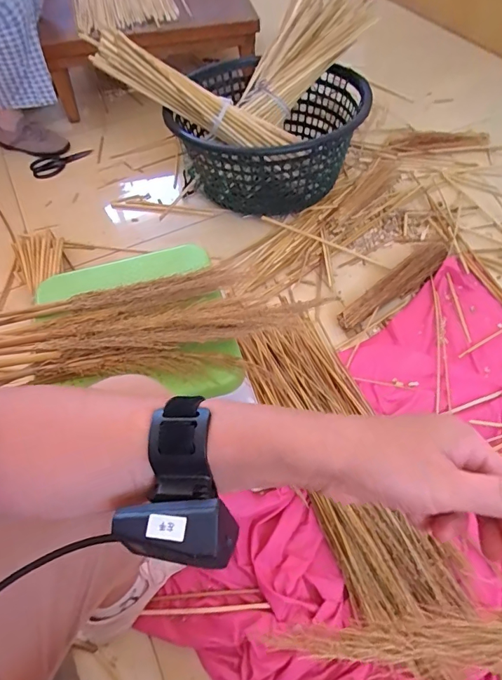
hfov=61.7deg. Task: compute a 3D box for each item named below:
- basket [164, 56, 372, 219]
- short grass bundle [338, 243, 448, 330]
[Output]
[{"bbox_3d":[0.042,-0.532,1.120,0.482,0.232,0.497,8,55,9],"label":"basket"},{"bbox_3d":[0.322,-0.122,0.927,0.321,0.054,0.058,-34,60,-20],"label":"short grass bundle"}]

